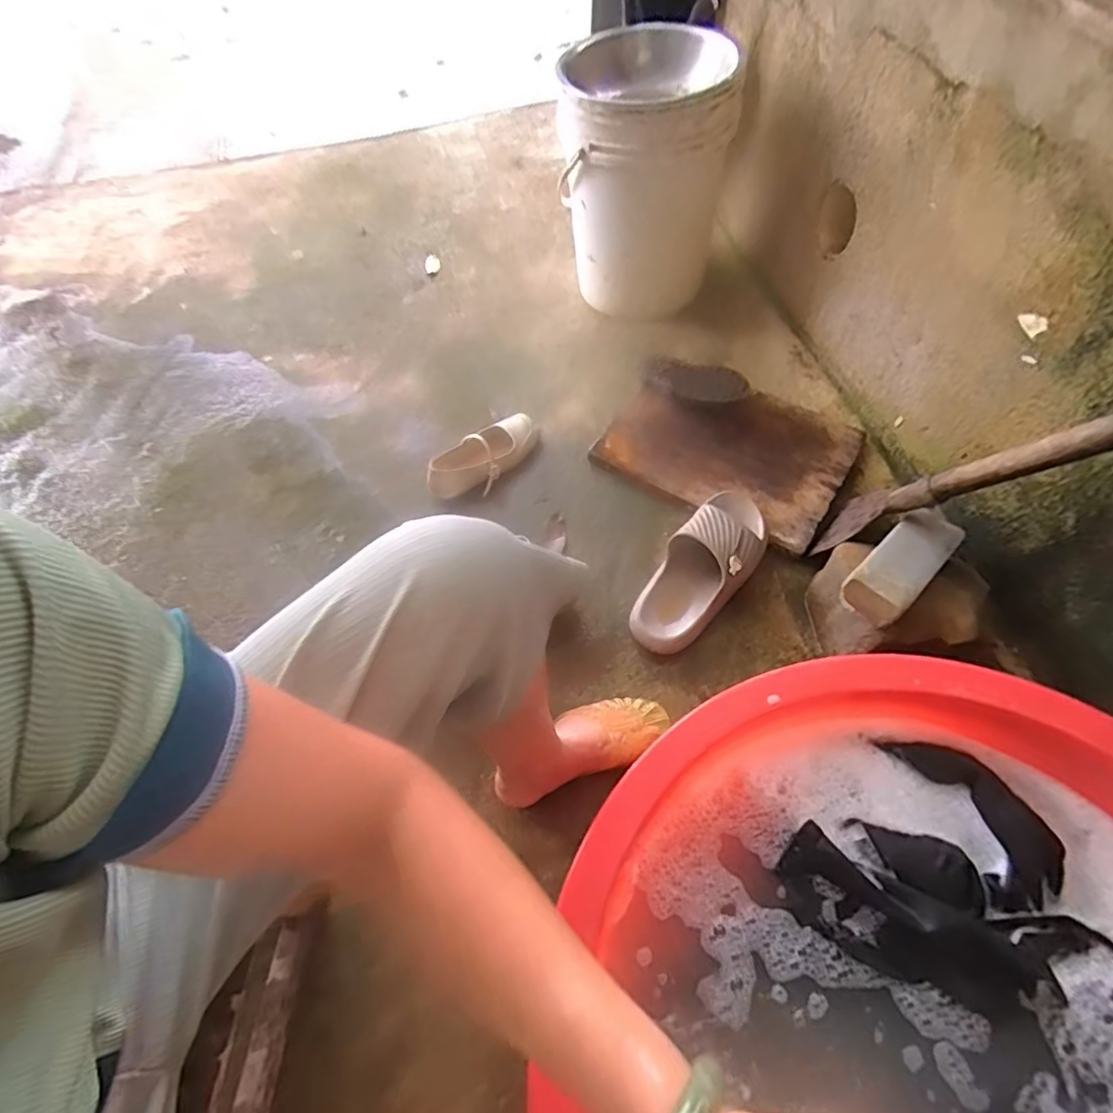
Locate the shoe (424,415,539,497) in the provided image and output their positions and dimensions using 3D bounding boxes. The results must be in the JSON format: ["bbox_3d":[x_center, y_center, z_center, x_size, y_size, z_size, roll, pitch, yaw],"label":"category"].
[{"bbox_3d":[-0.117,-0.160,0.948,0.212,0.057,0.079,-37,65,-20],"label":"shoe"}]

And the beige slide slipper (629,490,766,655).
[{"bbox_3d":[0.204,0.015,0.807,0.104,0.055,0.267,33,76,19],"label":"beige slide slipper"}]

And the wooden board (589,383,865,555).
[{"bbox_3d":[0.280,-0.187,0.947,0.362,0.028,0.270,29,65,20],"label":"wooden board"}]

